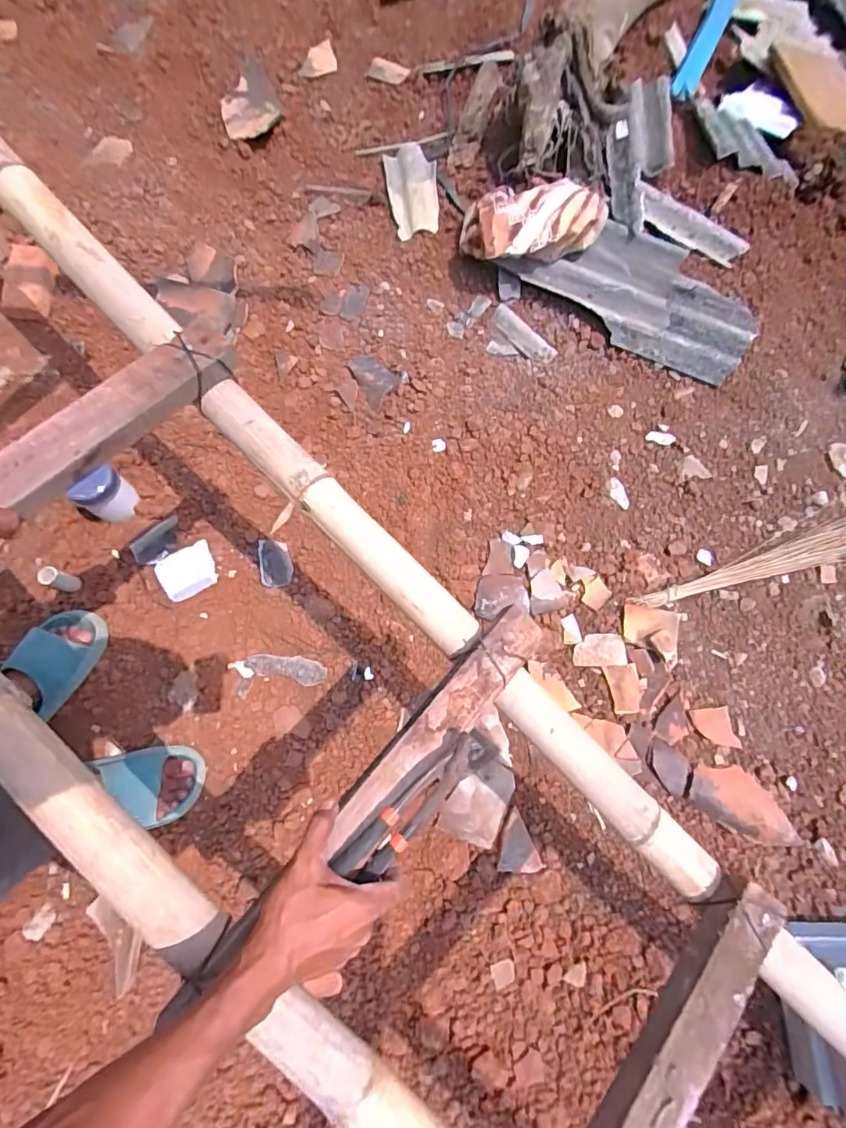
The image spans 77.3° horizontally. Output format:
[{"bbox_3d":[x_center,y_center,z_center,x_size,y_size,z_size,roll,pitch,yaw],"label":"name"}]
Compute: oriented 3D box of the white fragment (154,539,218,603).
[{"bbox_3d":[-0.452,0.017,1.022,0.111,0.035,0.091,-28,76,-7],"label":"white fragment"}]

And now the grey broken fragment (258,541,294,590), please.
[{"bbox_3d":[-0.293,-0.002,1.046,0.062,0.018,0.104,-14,74,-3],"label":"grey broken fragment"}]

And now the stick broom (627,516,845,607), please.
[{"bbox_3d":[0.684,-0.019,1.024,0.577,0.024,0.079,-13,74,-3],"label":"stick broom"}]

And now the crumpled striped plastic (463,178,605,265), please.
[{"bbox_3d":[0.237,-0.738,1.149,0.293,0.123,0.174,-13,77,-4],"label":"crumpled striped plastic"}]

